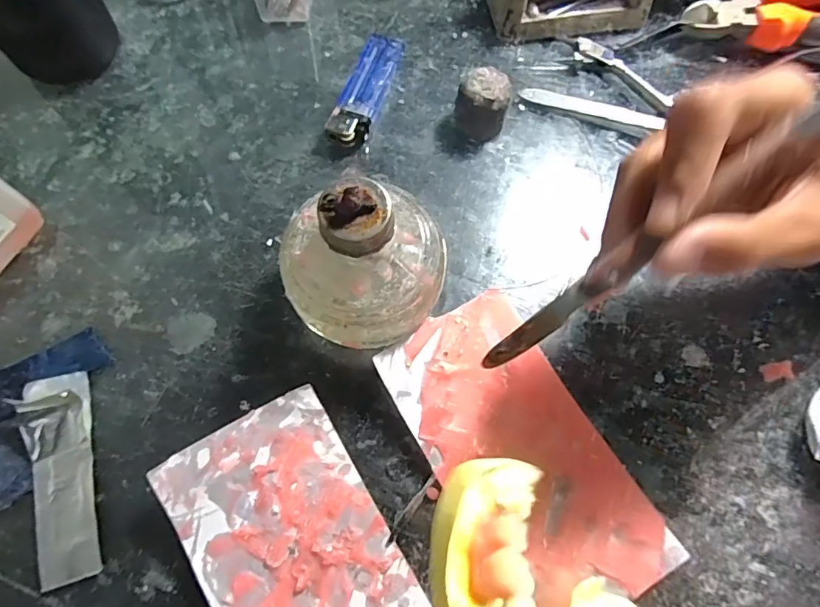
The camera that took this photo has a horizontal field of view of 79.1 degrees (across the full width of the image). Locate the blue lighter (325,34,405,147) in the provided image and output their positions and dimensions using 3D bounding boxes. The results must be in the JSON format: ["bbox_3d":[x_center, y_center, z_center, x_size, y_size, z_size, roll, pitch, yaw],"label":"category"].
[{"bbox_3d":[-0.025,-0.131,0.302,0.022,0.014,0.084,17,69,5],"label":"blue lighter"}]

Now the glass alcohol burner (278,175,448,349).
[{"bbox_3d":[-0.020,-0.017,0.223,0.071,0.081,0.064,-10,69,-5],"label":"glass alcohol burner"}]

